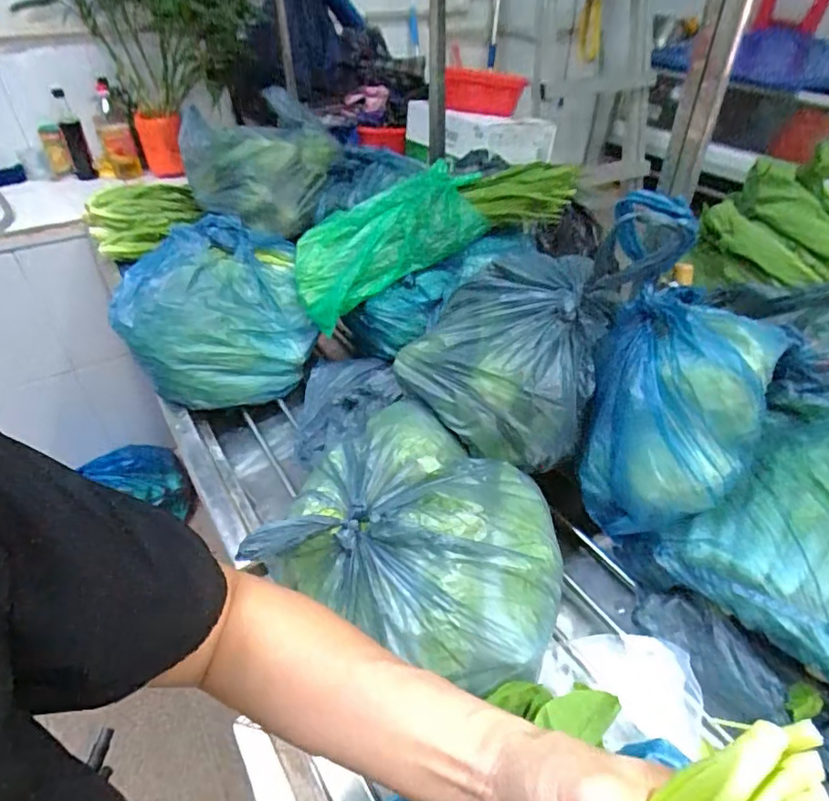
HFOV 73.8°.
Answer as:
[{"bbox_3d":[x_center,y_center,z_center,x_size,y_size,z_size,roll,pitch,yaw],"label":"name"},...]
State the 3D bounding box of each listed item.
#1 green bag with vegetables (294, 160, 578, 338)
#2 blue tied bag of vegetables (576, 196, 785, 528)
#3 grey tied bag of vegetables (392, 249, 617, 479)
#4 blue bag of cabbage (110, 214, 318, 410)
[{"bbox_3d":[0.020,-0.258,0.819,0.435,0.121,0.138,-21,40,5],"label":"green bag with vegetables"},{"bbox_3d":[0.242,-0.023,0.506,0.151,0.271,0.159,7,40,10],"label":"blue tied bag of vegetables"},{"bbox_3d":[0.094,-0.048,0.588,0.191,0.155,0.191,16,42,20],"label":"grey tied bag of vegetables"},{"bbox_3d":[-0.293,-0.134,0.841,0.257,0.201,0.217,-3,39,-3],"label":"blue bag of cabbage"}]

